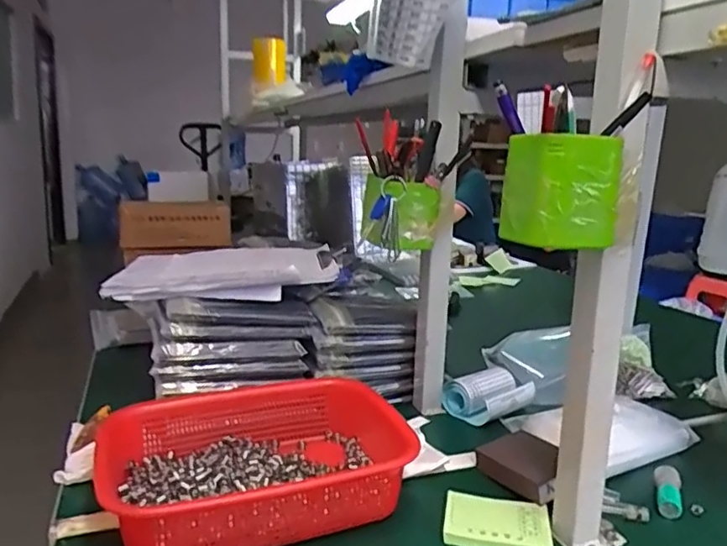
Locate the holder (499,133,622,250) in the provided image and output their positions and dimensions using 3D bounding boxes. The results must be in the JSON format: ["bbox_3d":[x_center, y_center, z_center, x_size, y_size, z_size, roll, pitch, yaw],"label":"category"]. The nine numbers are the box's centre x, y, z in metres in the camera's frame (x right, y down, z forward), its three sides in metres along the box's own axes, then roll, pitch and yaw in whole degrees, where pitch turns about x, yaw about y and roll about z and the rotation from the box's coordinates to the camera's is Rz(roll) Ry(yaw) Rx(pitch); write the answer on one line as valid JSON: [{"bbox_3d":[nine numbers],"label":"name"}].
[{"bbox_3d":[0.152,-0.062,0.457,0.072,0.079,0.062,-3,13,-19],"label":"holder"}]

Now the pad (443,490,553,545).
[{"bbox_3d":[0.125,0.233,0.560,0.095,0.012,0.078,5,13,12],"label":"pad"}]

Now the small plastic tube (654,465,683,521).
[{"bbox_3d":[0.310,0.221,0.608,0.026,0.018,0.065,8,14,25],"label":"small plastic tube"}]

